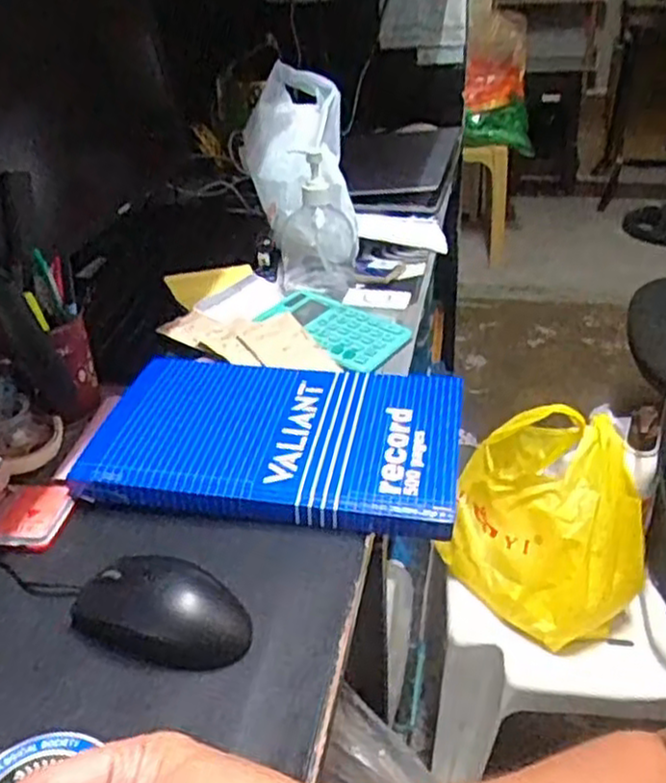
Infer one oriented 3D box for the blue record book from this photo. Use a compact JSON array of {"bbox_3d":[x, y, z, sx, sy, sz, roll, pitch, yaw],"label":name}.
[{"bbox_3d":[-0.041,0.031,0.604,0.281,0.029,0.180,3,32,9],"label":"blue record book"}]

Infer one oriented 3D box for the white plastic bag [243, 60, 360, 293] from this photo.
[{"bbox_3d":[-0.035,-0.274,0.901,0.113,0.133,0.302,-5,68,-13],"label":"white plastic bag"}]

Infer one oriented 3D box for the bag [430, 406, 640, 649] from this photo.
[{"bbox_3d":[0.236,0.135,0.807,0.197,0.167,0.175,20,38,32],"label":"bag"}]

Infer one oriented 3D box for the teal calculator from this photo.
[{"bbox_3d":[-0.007,-0.074,0.782,0.162,0.010,0.106,19,37,30],"label":"teal calculator"}]

